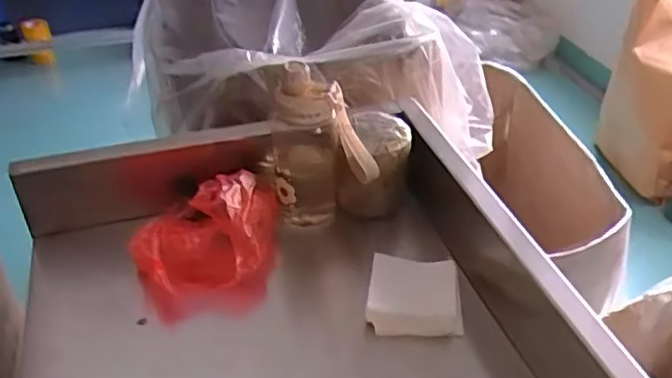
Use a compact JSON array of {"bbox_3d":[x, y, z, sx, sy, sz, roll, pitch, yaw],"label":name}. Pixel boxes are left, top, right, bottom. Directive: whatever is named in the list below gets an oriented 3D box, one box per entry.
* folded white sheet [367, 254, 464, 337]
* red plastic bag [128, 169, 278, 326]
[{"bbox_3d":[0.088,0.117,0.715,0.099,0.040,0.098,4,38,5],"label":"folded white sheet"},{"bbox_3d":[-0.154,0.061,0.753,0.164,0.086,0.160,-2,38,-3],"label":"red plastic bag"}]

